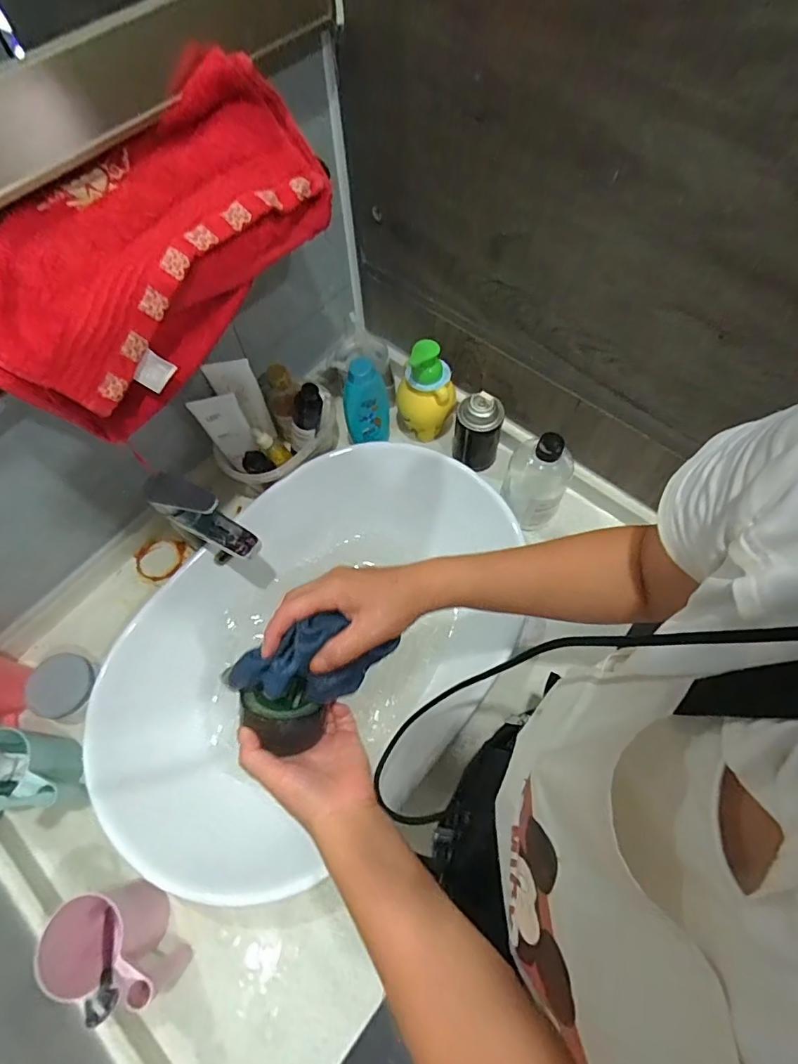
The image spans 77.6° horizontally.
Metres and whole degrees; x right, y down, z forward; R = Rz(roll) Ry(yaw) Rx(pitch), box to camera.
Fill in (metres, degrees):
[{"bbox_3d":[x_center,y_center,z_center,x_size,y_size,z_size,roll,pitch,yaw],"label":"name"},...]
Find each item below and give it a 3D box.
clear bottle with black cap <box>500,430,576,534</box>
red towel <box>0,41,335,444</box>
[{"bbox_3d":[0.180,-0.069,0.647,0.079,0.154,0.080,16,66,8],"label":"clear bottle with black cap"},{"bbox_3d":[-0.209,-0.234,0.422,0.132,0.129,0.340,36,70,17],"label":"red towel"}]

